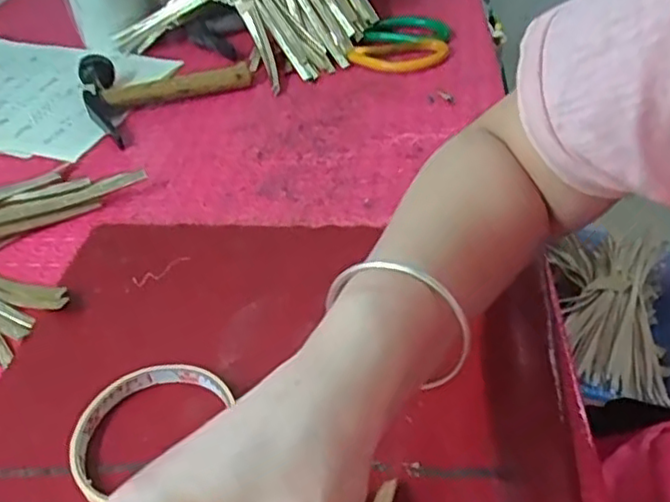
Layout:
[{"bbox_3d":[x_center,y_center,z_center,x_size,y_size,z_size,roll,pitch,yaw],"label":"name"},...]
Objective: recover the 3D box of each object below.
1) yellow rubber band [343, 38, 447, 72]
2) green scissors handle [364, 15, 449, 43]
[{"bbox_3d":[0.061,-0.185,0.661,0.094,0.010,0.044,-6,40,2],"label":"yellow rubber band"},{"bbox_3d":[0.076,-0.219,0.693,0.079,0.017,0.056,8,43,18],"label":"green scissors handle"}]

